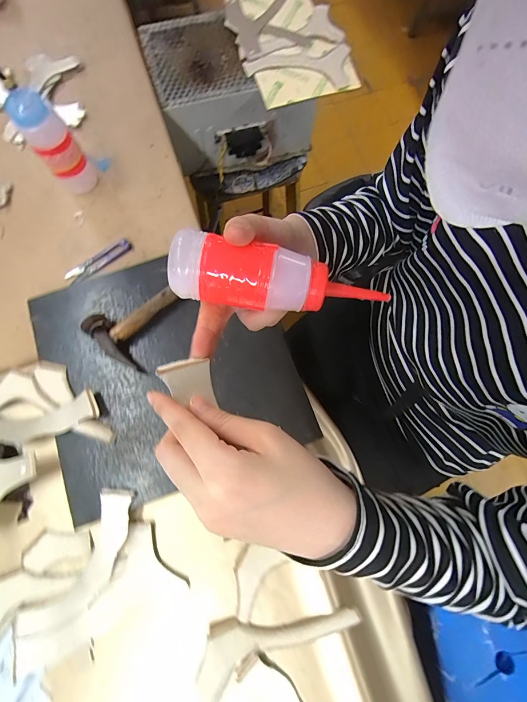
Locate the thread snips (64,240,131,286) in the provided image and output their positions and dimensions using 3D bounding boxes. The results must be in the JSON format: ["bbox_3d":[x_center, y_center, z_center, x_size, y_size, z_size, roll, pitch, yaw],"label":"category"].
[{"bbox_3d":[-0.240,-0.132,0.464,0.102,0.008,0.024,-33,78,-10],"label":"thread snips"}]

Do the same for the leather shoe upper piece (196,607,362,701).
[{"bbox_3d":[0.014,0.315,0.353,0.183,0.008,0.065,-19,76,-6],"label":"leather shoe upper piece"}]

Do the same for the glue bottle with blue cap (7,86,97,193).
[{"bbox_3d":[-0.285,-0.283,0.444,0.055,0.129,0.047,-33,78,-10],"label":"glue bottle with blue cap"}]

